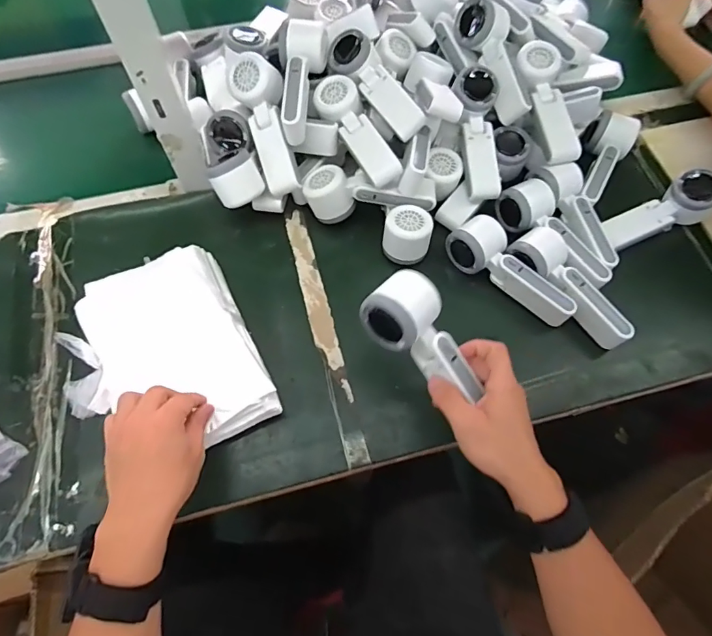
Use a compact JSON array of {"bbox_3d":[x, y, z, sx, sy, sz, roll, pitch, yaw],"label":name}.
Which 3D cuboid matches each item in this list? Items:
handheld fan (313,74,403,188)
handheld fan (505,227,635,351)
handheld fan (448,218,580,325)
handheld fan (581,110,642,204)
[{"bbox_3d":[0.002,-0.237,0.565,0.050,0.041,0.164,-32,68,-15],"label":"handheld fan"},{"bbox_3d":[0.258,-0.034,0.551,0.057,0.051,0.169,-34,69,-16],"label":"handheld fan"},{"bbox_3d":[0.191,-0.058,0.558,0.170,0.046,0.067,36,69,16],"label":"handheld fan"},{"bbox_3d":[0.330,-0.219,0.626,0.063,0.048,0.144,33,68,15],"label":"handheld fan"}]

